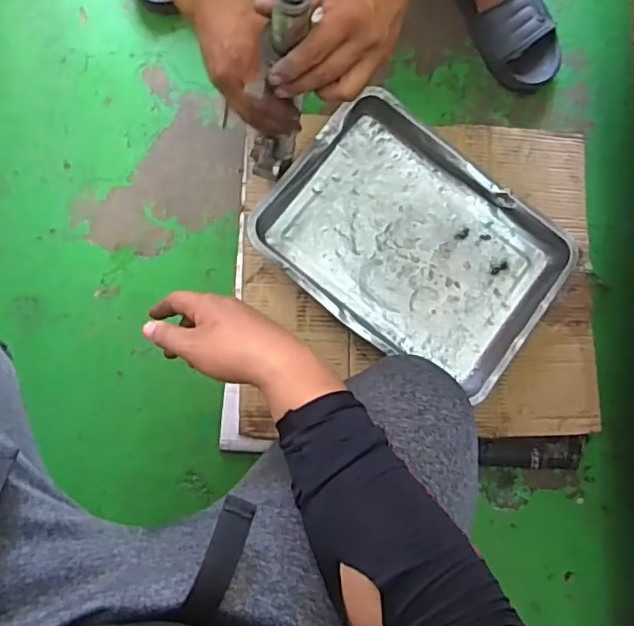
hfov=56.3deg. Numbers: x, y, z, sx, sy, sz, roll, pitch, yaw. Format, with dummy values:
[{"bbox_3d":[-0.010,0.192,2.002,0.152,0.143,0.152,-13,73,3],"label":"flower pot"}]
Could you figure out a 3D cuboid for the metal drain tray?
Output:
[{"bbox_3d":[0.128,-0.089,0.812,0.379,0.059,0.285,37,81,-1],"label":"metal drain tray"}]

